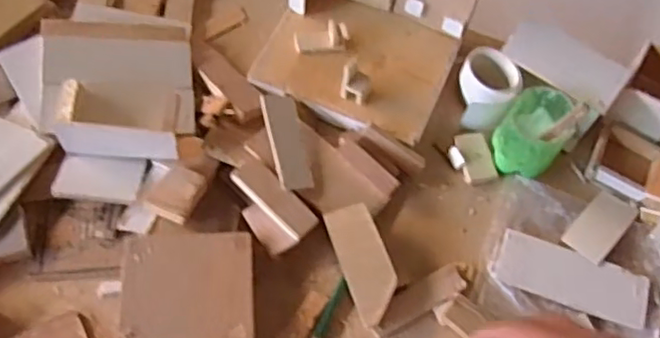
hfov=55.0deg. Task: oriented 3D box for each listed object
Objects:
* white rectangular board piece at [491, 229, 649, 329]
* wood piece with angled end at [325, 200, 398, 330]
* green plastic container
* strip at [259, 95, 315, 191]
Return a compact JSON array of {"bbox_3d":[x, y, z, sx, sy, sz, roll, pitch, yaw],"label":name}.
[{"bbox_3d":[0.214,0.096,0.561,0.133,0.005,0.053,20,61,7],"label":"white rectangular board piece"},{"bbox_3d":[0.029,0.078,0.535,0.040,0.007,0.100,-23,68,8],"label":"wood piece with angled end"},{"bbox_3d":[0.187,-0.034,0.583,0.058,0.068,0.057,2,61,-3],"label":"green plastic container"},{"bbox_3d":[-0.038,-0.026,0.575,0.034,0.005,0.094,-5,68,-24],"label":"strip"}]

